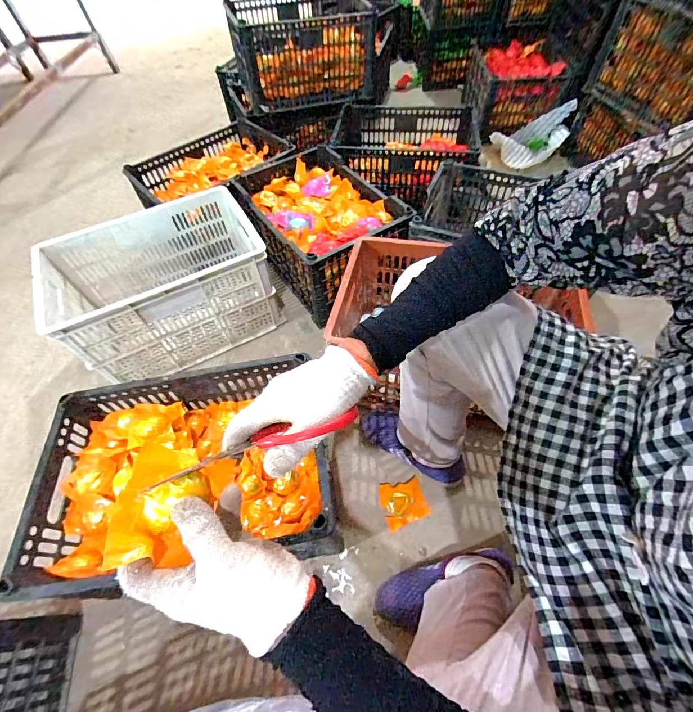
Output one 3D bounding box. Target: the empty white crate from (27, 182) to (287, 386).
[{"bbox_3d":[-0.451,-0.174,0.905,0.467,0.256,0.310,-25,59,-15],"label":"empty white crate"}]

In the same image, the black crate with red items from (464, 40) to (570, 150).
[{"bbox_3d":[0.656,-1.079,1.415,0.303,0.226,0.399,-1,60,6],"label":"black crate with red items"}]

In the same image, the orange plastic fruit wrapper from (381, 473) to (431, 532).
[{"bbox_3d":[0.111,0.288,0.697,0.084,0.035,0.082,-19,57,-11],"label":"orange plastic fruit wrapper"}]

